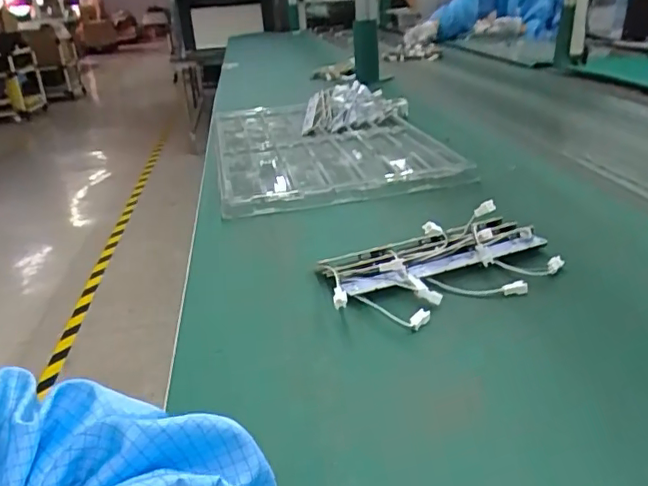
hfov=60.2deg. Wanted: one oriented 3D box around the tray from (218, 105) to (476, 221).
[{"bbox_3d":[-0.007,-0.165,0.907,0.320,0.030,0.529,-8,25,-8],"label":"tray"}]

